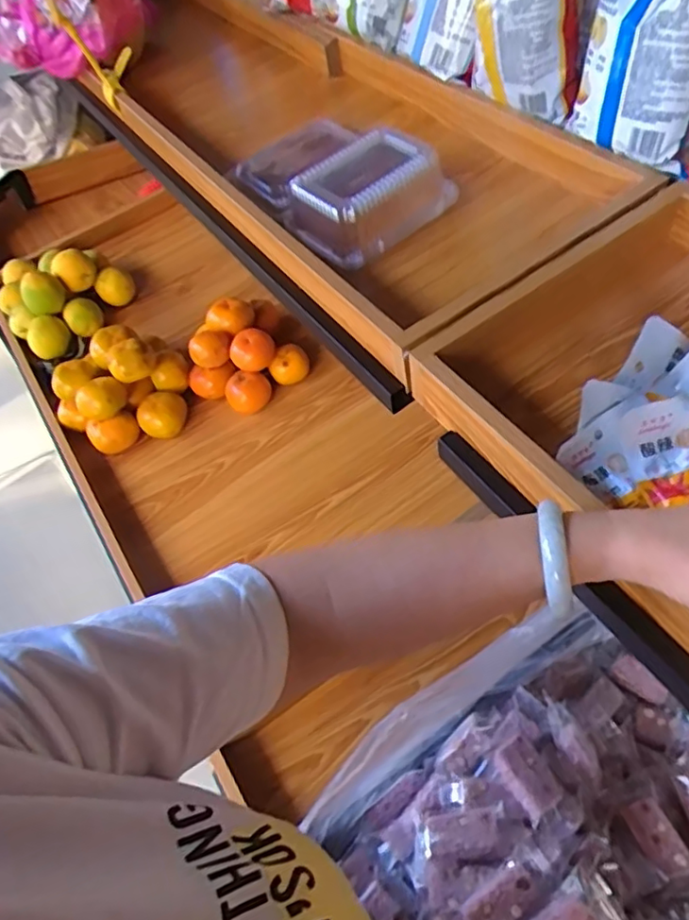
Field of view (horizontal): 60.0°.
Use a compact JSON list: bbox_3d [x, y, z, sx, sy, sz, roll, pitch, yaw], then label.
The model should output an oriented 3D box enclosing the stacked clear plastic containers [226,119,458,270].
[{"bbox_3d":[-0.009,-0.343,0.716,0.173,0.080,0.261,-28,55,-19],"label":"stacked clear plastic containers"}]

